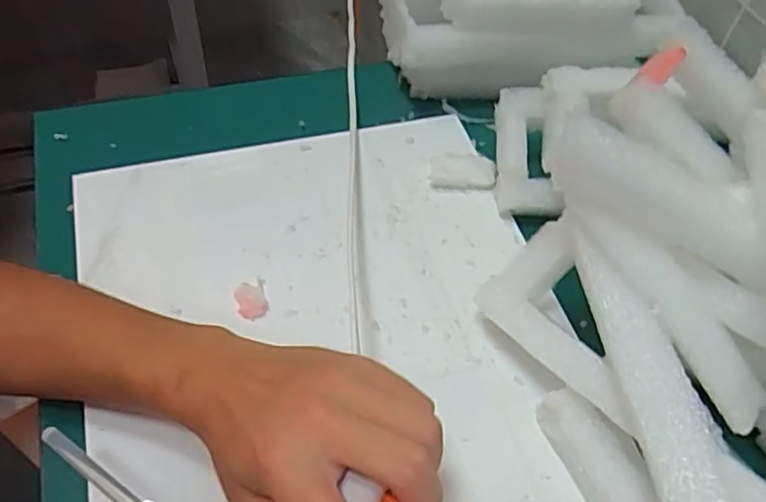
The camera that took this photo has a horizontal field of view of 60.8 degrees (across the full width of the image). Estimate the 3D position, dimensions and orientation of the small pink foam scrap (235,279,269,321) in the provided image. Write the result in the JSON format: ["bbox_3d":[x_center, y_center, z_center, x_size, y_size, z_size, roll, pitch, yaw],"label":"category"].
[{"bbox_3d":[-0.085,0.032,0.424,0.020,0.005,0.028,-15,56,-15],"label":"small pink foam scrap"}]

